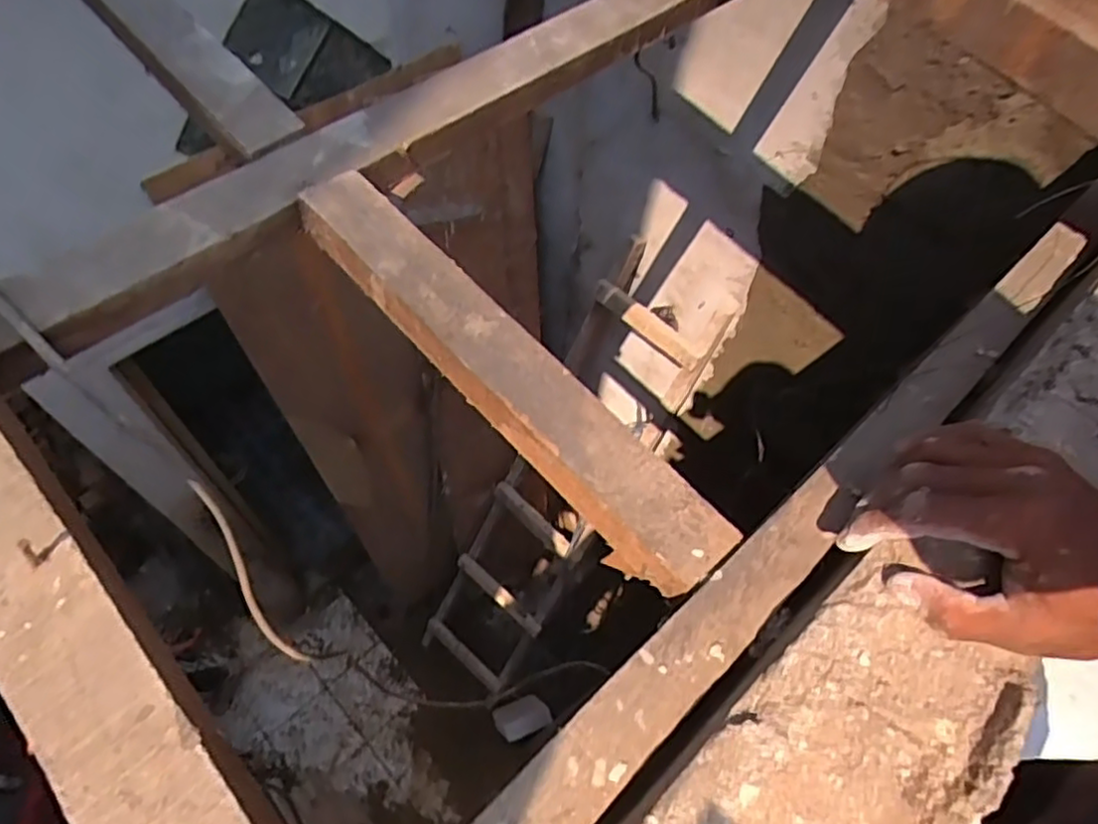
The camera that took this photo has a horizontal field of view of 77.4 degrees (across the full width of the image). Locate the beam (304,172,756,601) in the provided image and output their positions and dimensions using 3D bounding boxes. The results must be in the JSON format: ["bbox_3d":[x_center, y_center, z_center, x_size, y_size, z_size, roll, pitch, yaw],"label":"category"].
[{"bbox_3d":[-0.042,-0.035,0.498,0.065,0.039,0.415,-38,69,-23],"label":"beam"}]

